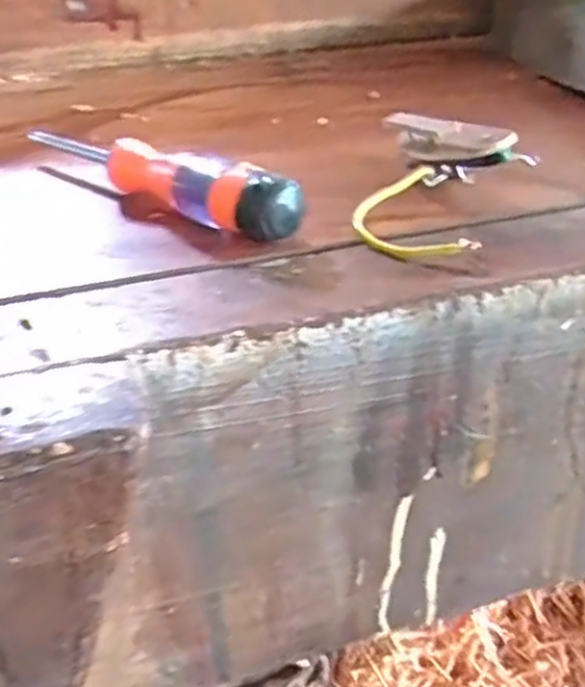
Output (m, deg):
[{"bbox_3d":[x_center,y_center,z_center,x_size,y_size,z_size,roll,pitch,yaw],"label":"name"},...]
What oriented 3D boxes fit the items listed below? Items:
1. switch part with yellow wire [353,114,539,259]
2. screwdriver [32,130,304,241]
[{"bbox_3d":[0.066,-0.079,0.341,0.077,0.038,0.108,12,35,20],"label":"switch part with yellow wire"},{"bbox_3d":[-0.065,-0.078,0.353,0.158,0.031,0.030,23,40,32],"label":"screwdriver"}]

